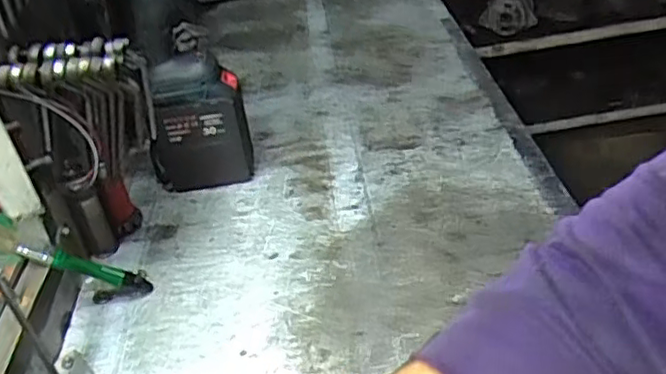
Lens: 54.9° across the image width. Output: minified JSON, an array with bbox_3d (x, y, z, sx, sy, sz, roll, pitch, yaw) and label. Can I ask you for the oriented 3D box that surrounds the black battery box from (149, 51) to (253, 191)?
[{"bbox_3d":[-0.176,-0.079,0.823,0.132,0.171,0.063,-12,38,-6],"label":"black battery box"}]

